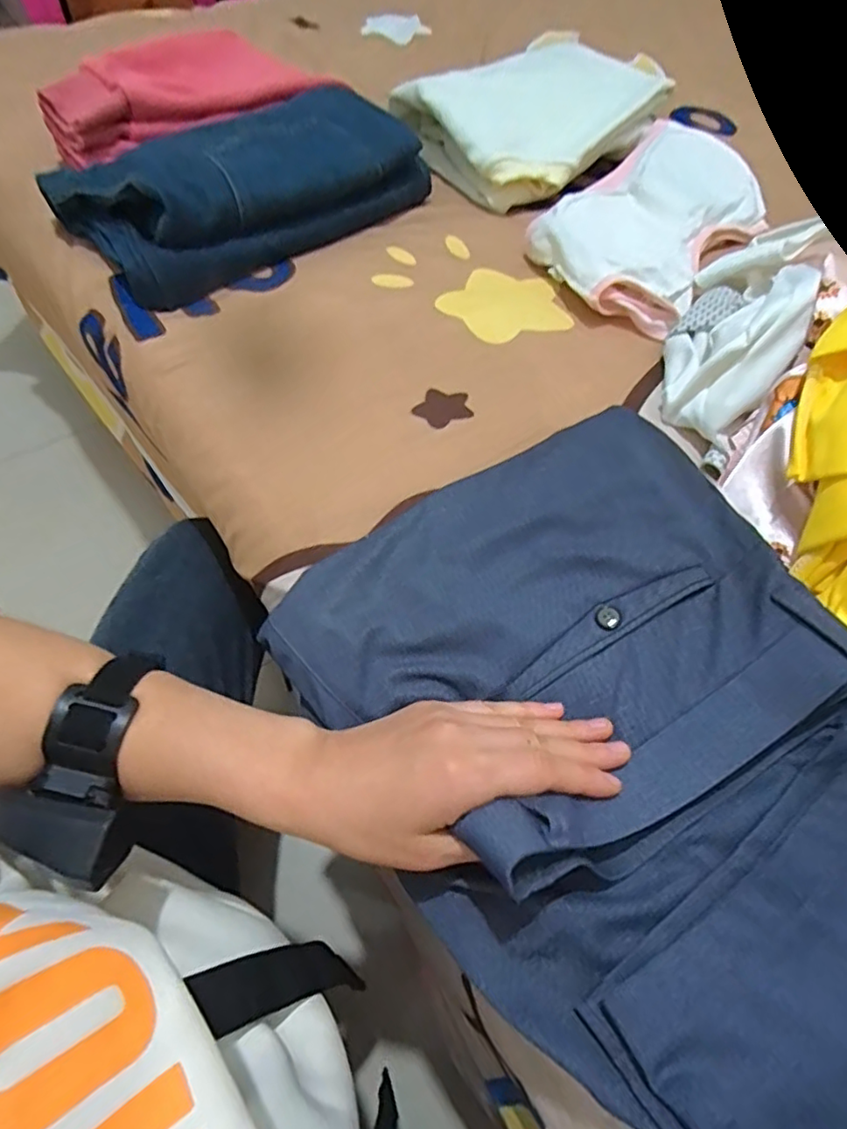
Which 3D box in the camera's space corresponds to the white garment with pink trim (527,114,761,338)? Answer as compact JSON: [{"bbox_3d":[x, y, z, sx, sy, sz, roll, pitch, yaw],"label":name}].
[{"bbox_3d":[0.224,-0.333,0.575,0.152,0.041,0.281,35,65,17],"label":"white garment with pink trim"}]

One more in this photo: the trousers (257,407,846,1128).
[{"bbox_3d":[0.128,0.089,0.270,0.268,0.160,0.418,-31,63,-16],"label":"trousers"}]

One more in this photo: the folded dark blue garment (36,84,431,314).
[{"bbox_3d":[-0.169,-0.379,0.583,0.322,0.085,0.186,-38,67,-21],"label":"folded dark blue garment"}]

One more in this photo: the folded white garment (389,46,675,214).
[{"bbox_3d":[0.120,-0.500,0.664,0.250,0.059,0.217,-31,65,-18],"label":"folded white garment"}]

